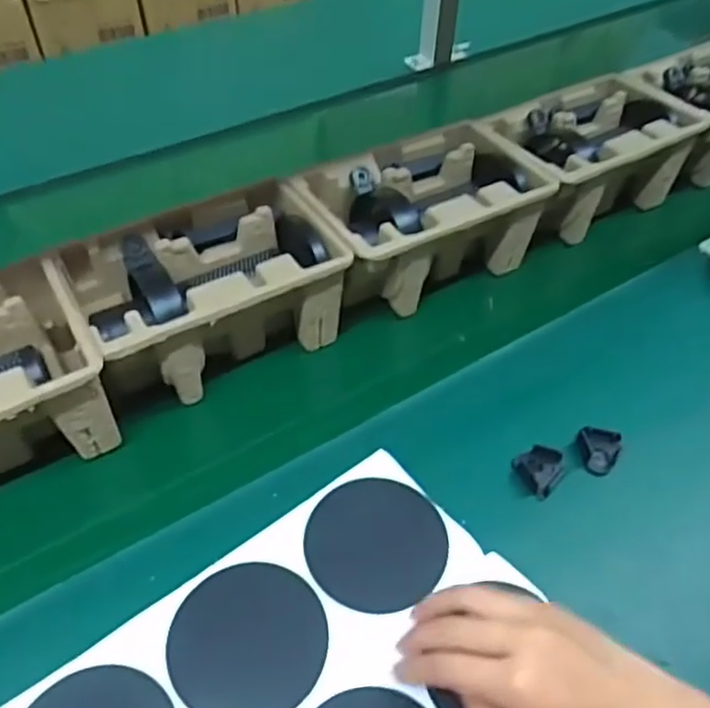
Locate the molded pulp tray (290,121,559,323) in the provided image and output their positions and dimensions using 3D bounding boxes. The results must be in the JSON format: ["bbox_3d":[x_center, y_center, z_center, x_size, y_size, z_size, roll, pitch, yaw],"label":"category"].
[{"bbox_3d":[0.064,-0.132,0.660,0.228,0.105,0.146,-22,52,-23],"label":"molded pulp tray"}]

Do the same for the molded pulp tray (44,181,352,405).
[{"bbox_3d":[-0.130,-0.052,0.579,0.216,0.099,0.138,-23,53,-23],"label":"molded pulp tray"}]

